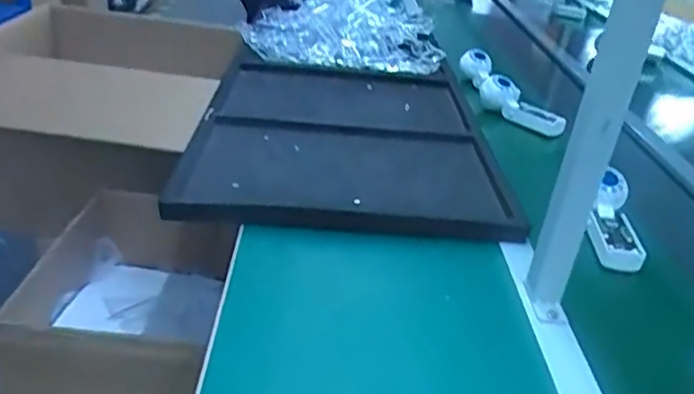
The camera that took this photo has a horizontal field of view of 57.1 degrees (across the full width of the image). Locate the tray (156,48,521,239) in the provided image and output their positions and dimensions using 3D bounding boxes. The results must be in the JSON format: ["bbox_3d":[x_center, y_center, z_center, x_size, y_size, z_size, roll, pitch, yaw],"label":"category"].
[{"bbox_3d":[-0.004,-0.103,0.972,0.437,0.045,0.593,5,27,-6],"label":"tray"}]

